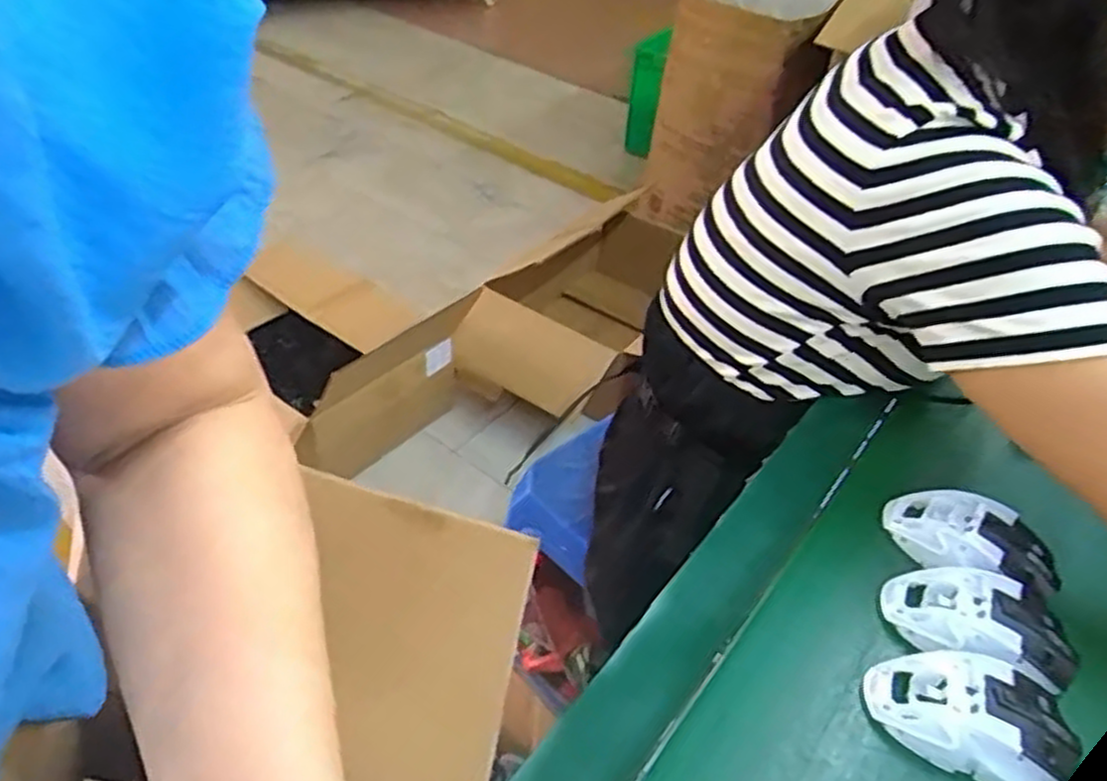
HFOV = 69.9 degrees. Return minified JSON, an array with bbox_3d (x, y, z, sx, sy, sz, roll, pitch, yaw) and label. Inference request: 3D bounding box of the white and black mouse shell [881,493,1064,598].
[{"bbox_3d":[0.292,0.108,0.556,0.112,0.038,0.057,26,46,20],"label":"white and black mouse shell"}]

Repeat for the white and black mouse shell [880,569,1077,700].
[{"bbox_3d":[0.272,0.151,0.505,0.111,0.034,0.063,21,44,15],"label":"white and black mouse shell"}]

